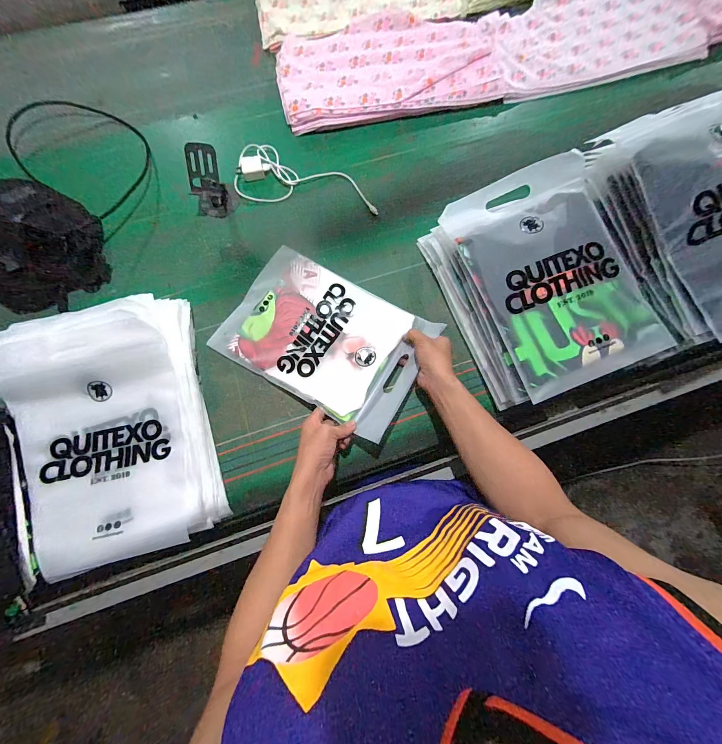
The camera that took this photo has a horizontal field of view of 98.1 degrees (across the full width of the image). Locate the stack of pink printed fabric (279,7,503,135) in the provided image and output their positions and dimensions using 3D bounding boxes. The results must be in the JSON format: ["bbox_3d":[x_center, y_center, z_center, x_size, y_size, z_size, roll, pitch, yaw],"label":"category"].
[{"bbox_3d":[0.062,-0.689,0.699,0.501,0.038,0.275,-15,76,-2],"label":"stack of pink printed fabric"}]

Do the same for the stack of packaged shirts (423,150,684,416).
[{"bbox_3d":[0.299,-0.151,0.543,0.252,0.122,0.359,-20,79,-5],"label":"stack of packaged shirts"}]

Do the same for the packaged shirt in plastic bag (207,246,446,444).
[{"bbox_3d":[-0.064,-0.070,0.560,0.349,0.039,0.241,30,79,9],"label":"packaged shirt in plastic bag"}]

